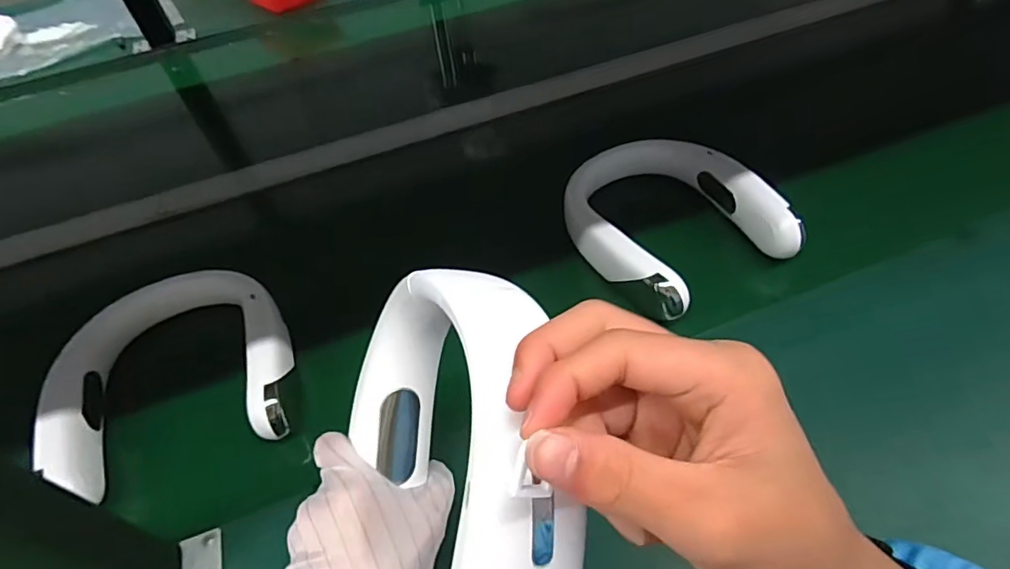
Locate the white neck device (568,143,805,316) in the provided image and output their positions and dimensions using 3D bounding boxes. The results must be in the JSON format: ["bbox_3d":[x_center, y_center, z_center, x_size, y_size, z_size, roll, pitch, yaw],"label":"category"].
[{"bbox_3d":[0.159,-0.070,0.546,0.179,0.043,0.198,-27,53,-15],"label":"white neck device"}]

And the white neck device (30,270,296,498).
[{"bbox_3d":[-0.284,0.070,0.471,0.186,0.042,0.178,-16,51,-7],"label":"white neck device"}]

